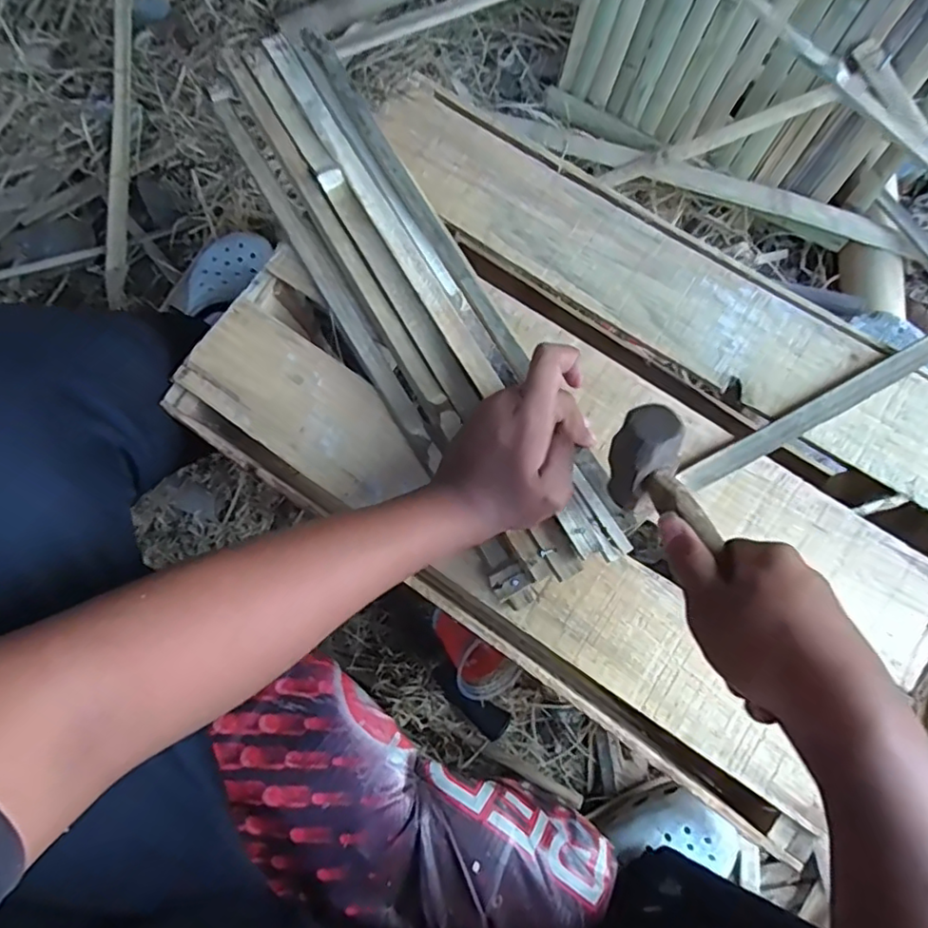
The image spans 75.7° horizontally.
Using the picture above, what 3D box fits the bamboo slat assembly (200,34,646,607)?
[{"bbox_3d":[-0.050,-0.137,0.484,0.112,0.029,0.509,-30,80,-6],"label":"bamboo slat assembly"}]

